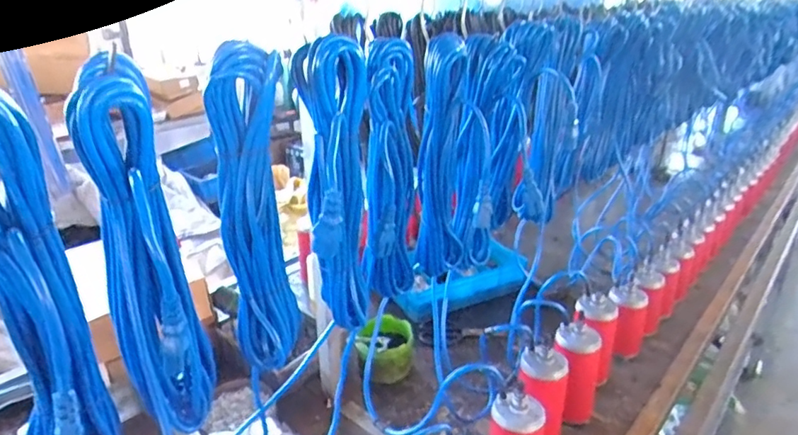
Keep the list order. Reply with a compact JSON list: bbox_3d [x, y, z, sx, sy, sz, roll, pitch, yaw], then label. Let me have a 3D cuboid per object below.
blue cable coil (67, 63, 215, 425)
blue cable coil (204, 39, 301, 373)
[{"bbox_3d":[-0.217,0.047,0.461,0.072,0.344,0.061,-10,25,-23],"label":"blue cable coil"},{"bbox_3d":[-0.142,0.004,0.530,0.066,0.332,0.050,-8,24,-18],"label":"blue cable coil"}]

